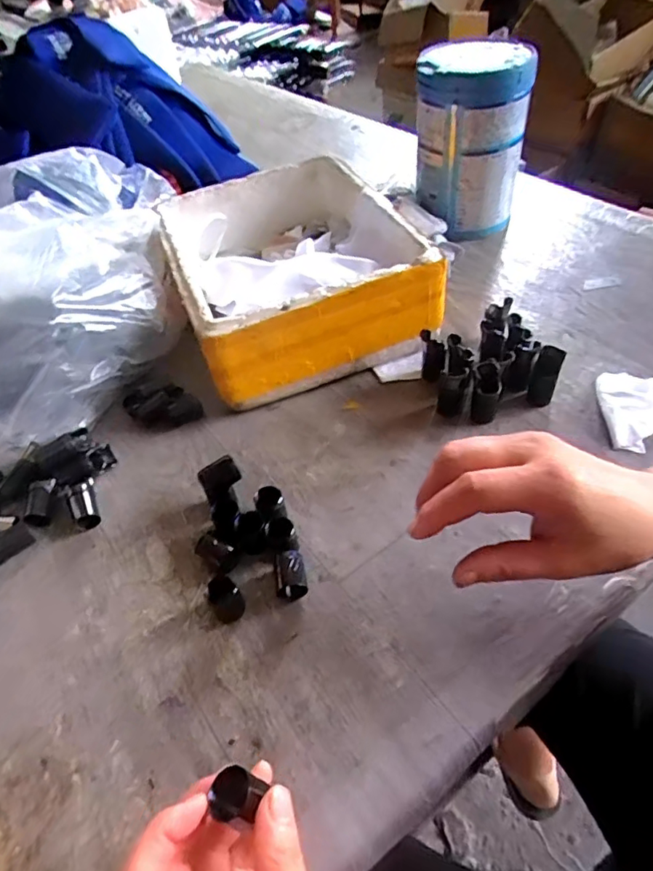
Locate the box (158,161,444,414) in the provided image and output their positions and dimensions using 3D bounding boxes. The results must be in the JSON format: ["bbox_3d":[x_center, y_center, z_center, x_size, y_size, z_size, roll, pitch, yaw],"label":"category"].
[{"bbox_3d":[-0.042,-0.177,0.592,0.236,0.109,0.274,-19,49,-10],"label":"box"}]

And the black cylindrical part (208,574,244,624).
[{"bbox_3d":[-0.070,0.115,0.385,0.020,0.033,0.020,-3,48,4],"label":"black cylindrical part"}]

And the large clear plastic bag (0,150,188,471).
[{"bbox_3d":[-0.300,-0.148,0.550,0.263,0.174,0.349,-9,48,-1],"label":"large clear plastic bag"}]

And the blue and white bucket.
[{"bbox_3d":[0.171,-0.356,0.662,0.119,0.185,0.153,6,49,12],"label":"blue and white bucket"}]

